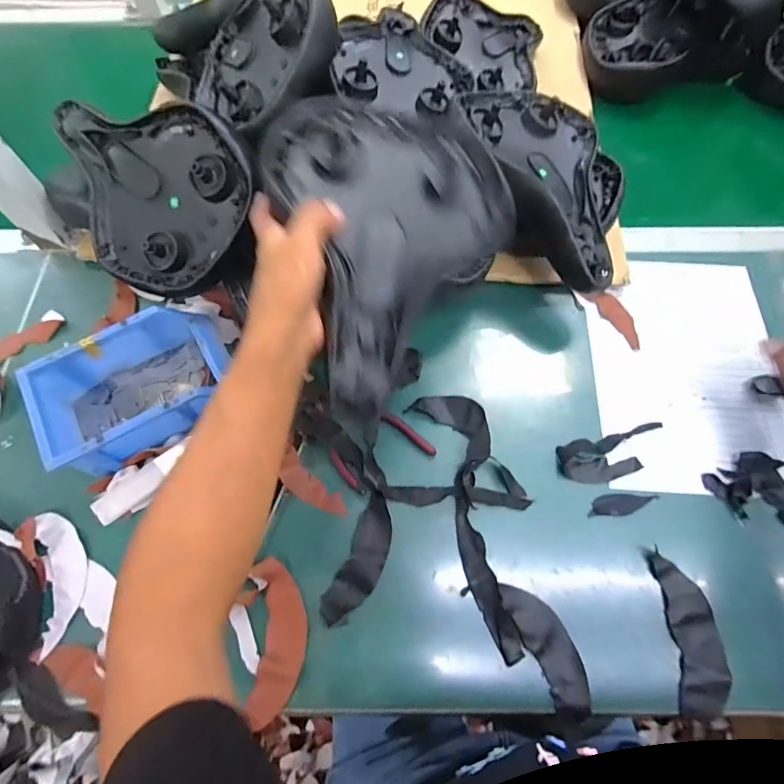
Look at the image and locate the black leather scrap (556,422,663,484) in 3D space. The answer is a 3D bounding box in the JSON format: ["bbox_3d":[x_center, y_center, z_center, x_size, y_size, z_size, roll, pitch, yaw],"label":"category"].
[{"bbox_3d":[0.226,0.067,0.459,0.110,0.011,0.047,-11,66,-5],"label":"black leather scrap"}]

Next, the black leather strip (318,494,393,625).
[{"bbox_3d":[-0.027,0.157,0.413,0.039,0.012,0.118,23,70,14],"label":"black leather strip"}]

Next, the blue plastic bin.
[{"bbox_3d":[-0.254,-0.001,0.450,0.172,0.074,0.120,-30,69,-13],"label":"blue plastic bin"}]

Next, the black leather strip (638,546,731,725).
[{"bbox_3d":[0.267,0.212,0.394,0.047,0.008,0.131,-2,65,-1],"label":"black leather strip"}]

